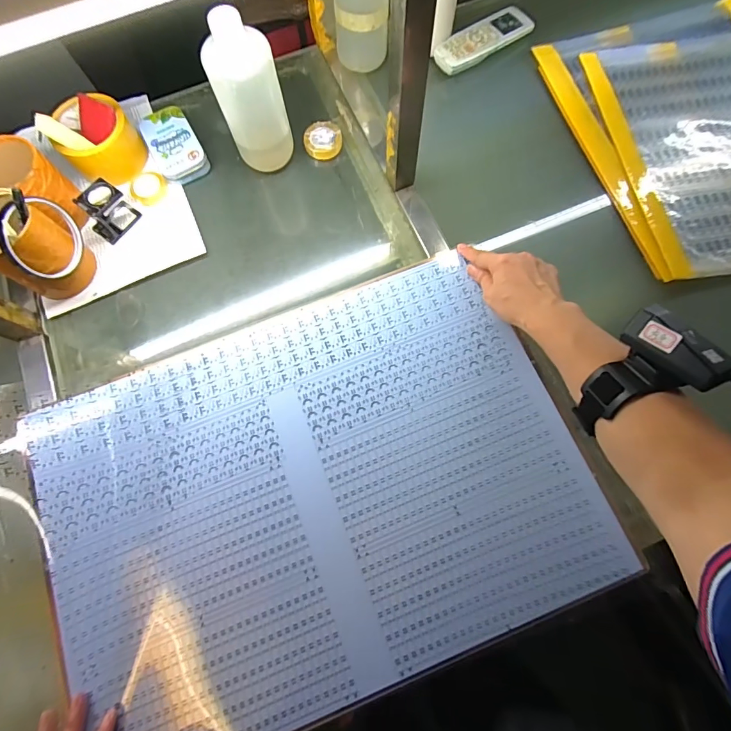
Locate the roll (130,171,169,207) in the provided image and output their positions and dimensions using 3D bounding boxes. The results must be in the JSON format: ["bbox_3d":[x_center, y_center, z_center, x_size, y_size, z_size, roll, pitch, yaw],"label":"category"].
[{"bbox_3d":[-0.290,-0.237,0.531,0.041,0.015,0.045,0,73,0],"label":"roll"}]

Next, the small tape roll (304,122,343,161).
[{"bbox_3d":[-0.058,-0.310,0.546,0.051,0.018,0.053,0,73,0],"label":"small tape roll"}]

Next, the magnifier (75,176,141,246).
[{"bbox_3d":[-0.329,-0.196,0.503,0.041,0.051,0.054,29,76,8],"label":"magnifier"}]

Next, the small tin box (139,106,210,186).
[{"bbox_3d":[-0.261,-0.302,0.545,0.061,0.024,0.112,-28,75,-8],"label":"small tin box"}]

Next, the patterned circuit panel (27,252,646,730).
[{"bbox_3d":[-0.049,0.127,0.417,0.526,0.050,0.394,-22,75,-6],"label":"patterned circuit panel"}]

